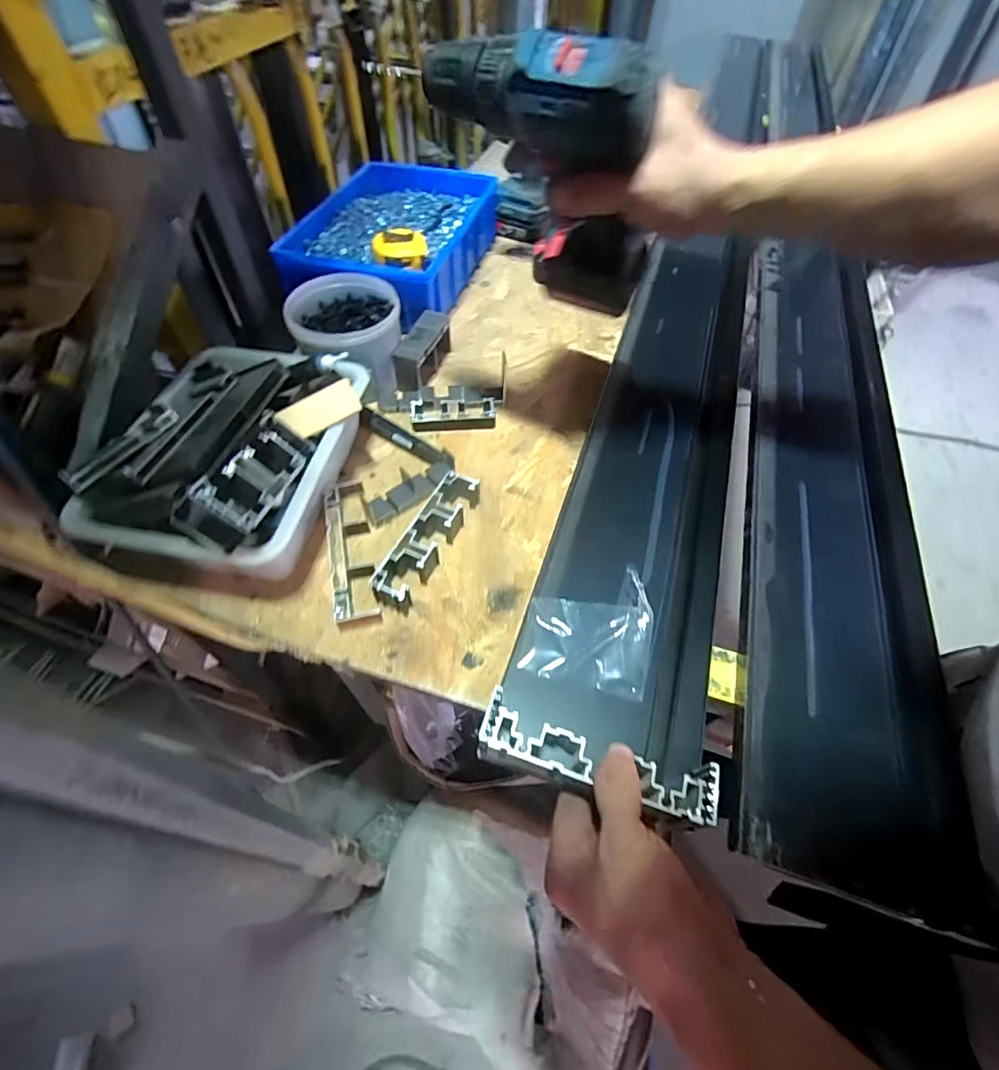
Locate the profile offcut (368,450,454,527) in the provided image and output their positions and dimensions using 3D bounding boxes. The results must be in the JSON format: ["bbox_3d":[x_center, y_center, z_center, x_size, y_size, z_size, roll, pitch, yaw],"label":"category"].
[{"bbox_3d":[-0.082,-0.042,0.480,0.102,0.016,0.031,-36,62,-23],"label":"profile offcut"}]

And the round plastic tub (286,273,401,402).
[{"bbox_3d":[-0.163,-0.210,0.547,0.115,0.084,0.133,-15,56,-11],"label":"round plastic tub"}]

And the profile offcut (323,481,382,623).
[{"bbox_3d":[-0.130,0.012,0.437,0.035,0.024,0.147,-12,56,-9],"label":"profile offcut"}]

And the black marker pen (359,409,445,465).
[{"bbox_3d":[-0.103,-0.101,0.519,0.108,0.019,0.015,29,59,18],"label":"black marker pen"}]

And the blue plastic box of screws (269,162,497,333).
[{"bbox_3d":[-0.139,-0.394,0.675,0.210,0.098,0.317,11,55,7],"label":"blue plastic box of screws"}]

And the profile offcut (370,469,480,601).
[{"bbox_3d":[-0.061,0.003,0.437,0.032,0.035,0.135,20,57,13],"label":"profile offcut"}]

